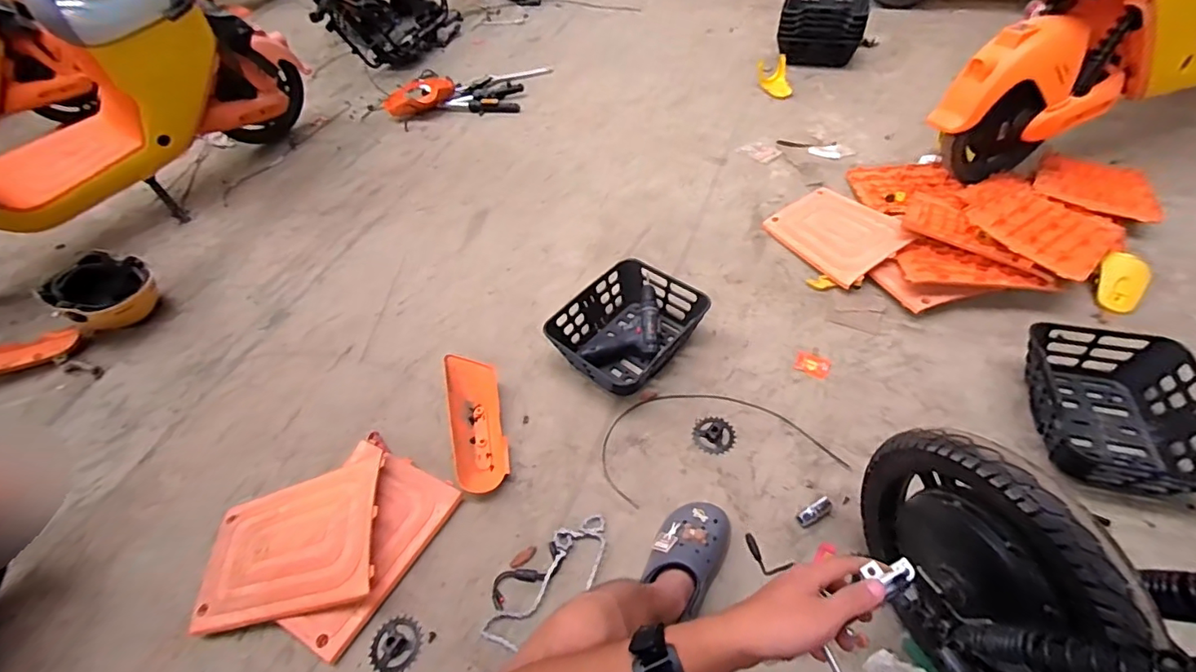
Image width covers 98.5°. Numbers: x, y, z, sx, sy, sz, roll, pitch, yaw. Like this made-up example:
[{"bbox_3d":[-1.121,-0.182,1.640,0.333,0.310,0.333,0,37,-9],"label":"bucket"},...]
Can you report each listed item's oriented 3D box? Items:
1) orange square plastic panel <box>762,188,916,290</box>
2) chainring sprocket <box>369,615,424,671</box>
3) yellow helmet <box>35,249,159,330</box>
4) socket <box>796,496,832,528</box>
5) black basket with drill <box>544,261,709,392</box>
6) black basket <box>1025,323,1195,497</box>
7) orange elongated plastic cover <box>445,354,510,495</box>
[{"bbox_3d":[0.628,-0.278,1.366,0.246,0.016,0.310,-33,50,-10],"label":"orange square plastic panel"},{"bbox_3d":[-0.339,0.520,0.867,0.083,0.010,0.086,5,51,11],"label":"chainring sprocket"},{"bbox_3d":[-1.343,-0.110,1.422,0.237,0.153,0.215,26,57,25],"label":"yellow helmet"},{"bbox_3d":[0.395,0.319,0.937,0.071,0.019,0.023,-26,52,-15],"label":"socket"},{"bbox_3d":[0.075,-0.020,1.205,0.271,0.122,0.320,30,59,27],"label":"black basket with drill"},{"bbox_3d":[0.975,0.125,0.973,0.284,0.113,0.325,12,52,16],"label":"black basket"},{"bbox_3d":[-0.265,0.181,1.109,0.116,0.060,0.321,-14,50,-5],"label":"orange elongated plastic cover"}]

